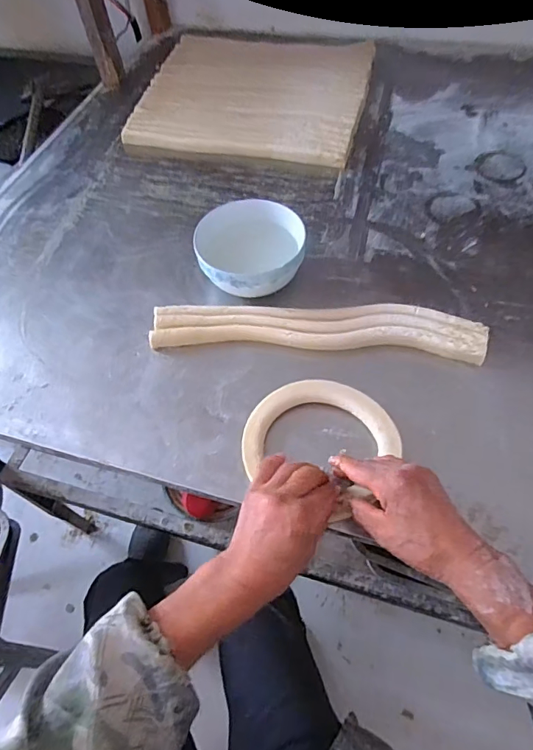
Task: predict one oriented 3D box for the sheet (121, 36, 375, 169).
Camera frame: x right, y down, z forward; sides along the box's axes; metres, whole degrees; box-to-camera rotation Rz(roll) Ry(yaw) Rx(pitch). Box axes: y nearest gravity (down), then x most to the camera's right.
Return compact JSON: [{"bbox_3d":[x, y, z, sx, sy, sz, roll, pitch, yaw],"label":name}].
[{"bbox_3d":[-0.033,-0.601,0.983,0.476,0.024,0.452,12,58,12],"label":"sheet"}]

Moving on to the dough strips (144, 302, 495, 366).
[{"bbox_3d":[0.061,-0.059,0.614,0.420,0.027,0.068,3,57,7],"label":"dough strips"}]

